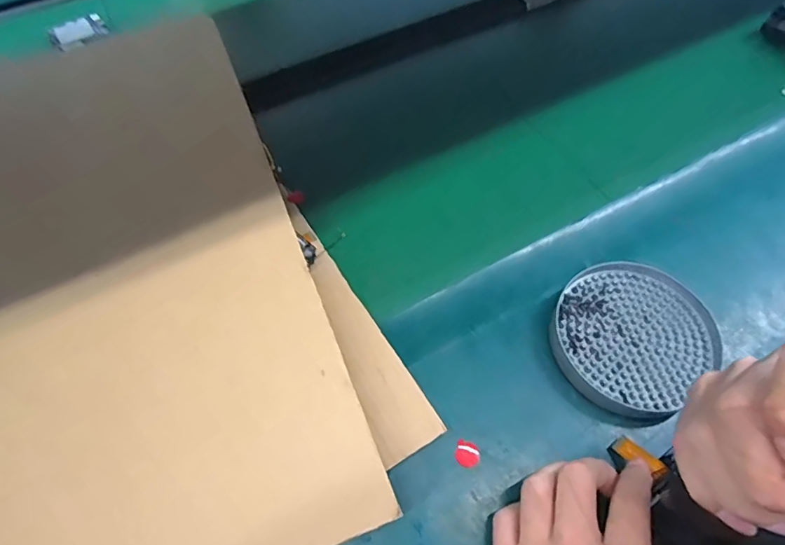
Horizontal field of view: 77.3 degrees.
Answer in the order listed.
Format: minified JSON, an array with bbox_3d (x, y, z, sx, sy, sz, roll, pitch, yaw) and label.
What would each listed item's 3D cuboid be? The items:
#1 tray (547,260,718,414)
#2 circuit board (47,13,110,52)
[{"bbox_3d":[0.175,0.045,0.365,0.114,0.013,0.105,0,59,0],"label":"tray"},{"bbox_3d":[-0.386,-0.296,0.604,0.064,0.007,0.063,-33,64,-17],"label":"circuit board"}]

